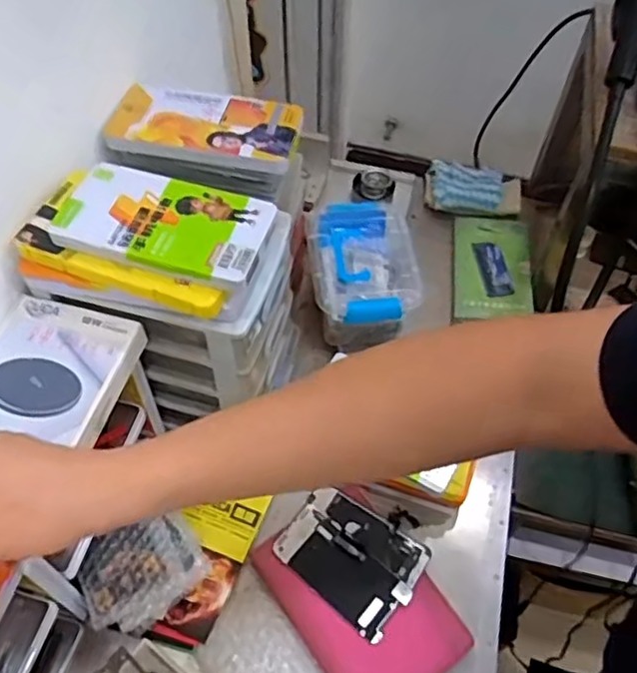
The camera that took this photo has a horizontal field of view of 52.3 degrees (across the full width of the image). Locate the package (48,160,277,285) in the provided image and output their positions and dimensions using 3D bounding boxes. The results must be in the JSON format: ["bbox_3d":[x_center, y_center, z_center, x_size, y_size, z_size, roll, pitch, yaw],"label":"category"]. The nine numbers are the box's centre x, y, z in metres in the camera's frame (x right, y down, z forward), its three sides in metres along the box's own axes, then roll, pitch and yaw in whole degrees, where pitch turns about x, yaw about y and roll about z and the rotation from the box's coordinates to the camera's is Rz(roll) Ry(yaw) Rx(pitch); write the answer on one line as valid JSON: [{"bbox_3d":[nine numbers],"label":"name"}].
[{"bbox_3d":[-0.134,-0.102,0.566,0.177,0.013,0.096,14,56,9],"label":"package"}]

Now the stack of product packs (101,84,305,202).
[{"bbox_3d":[-0.119,-0.217,0.703,0.201,0.047,0.113,9,56,6],"label":"stack of product packs"}]

